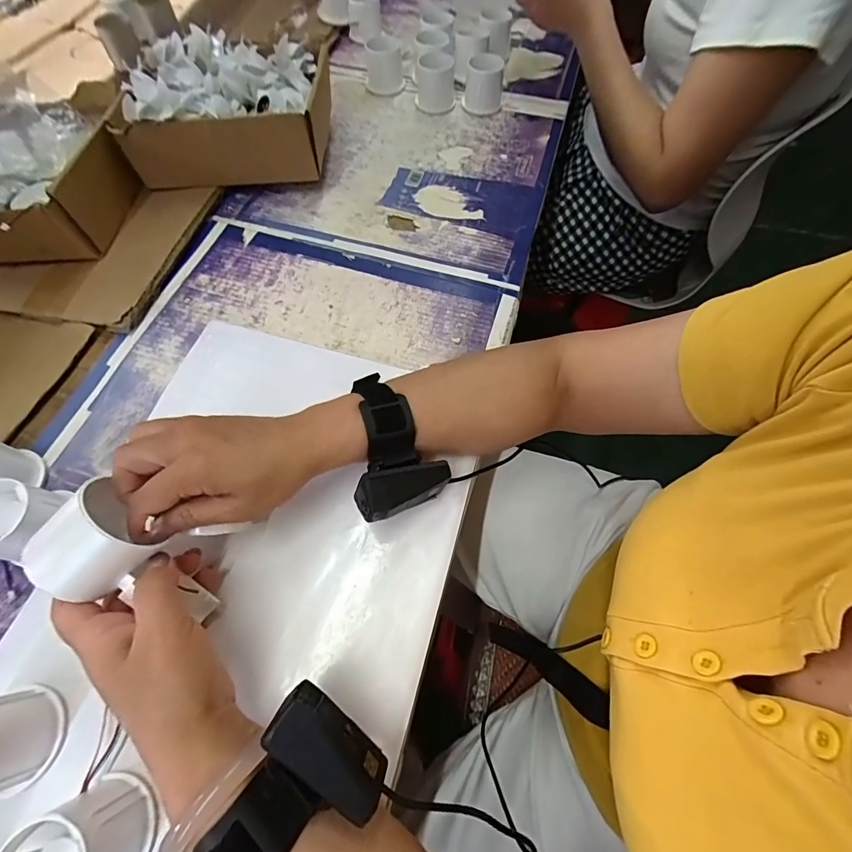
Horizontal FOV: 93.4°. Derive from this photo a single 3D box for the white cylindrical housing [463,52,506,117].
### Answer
[{"bbox_3d":[0.081,-0.481,0.565,0.052,0.050,0.052,0,64,0],"label":"white cylindrical housing"}]

